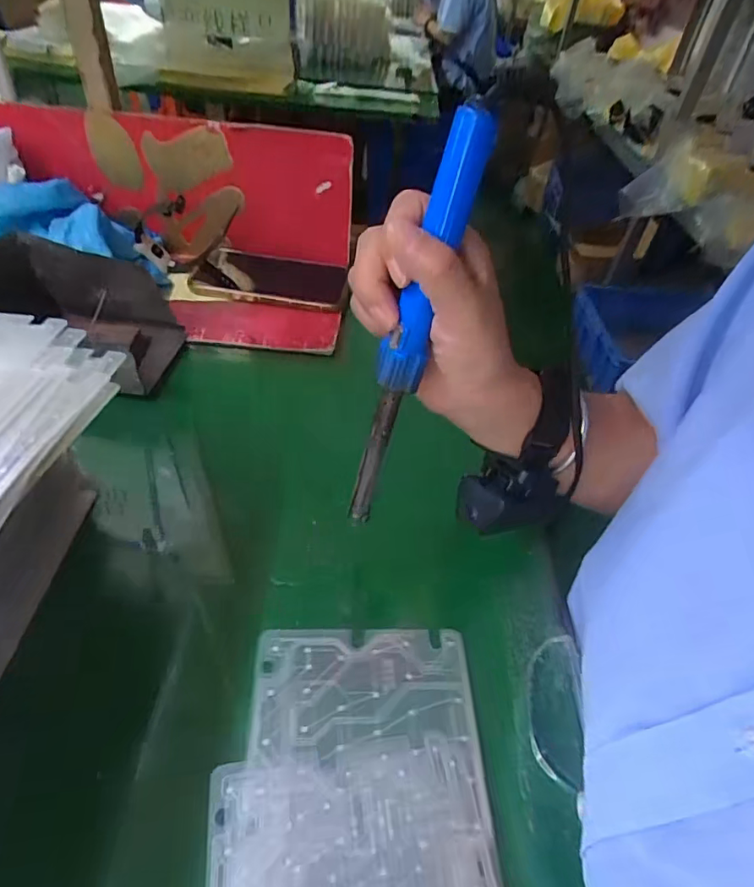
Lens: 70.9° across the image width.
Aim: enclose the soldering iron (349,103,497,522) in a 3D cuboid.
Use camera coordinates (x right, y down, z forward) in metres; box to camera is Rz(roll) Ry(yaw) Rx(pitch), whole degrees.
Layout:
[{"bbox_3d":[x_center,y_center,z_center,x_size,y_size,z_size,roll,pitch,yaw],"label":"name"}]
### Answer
[{"bbox_3d":[0.014,-0.047,0.268,0.019,0.213,0.017,26,28,19],"label":"soldering iron"}]

